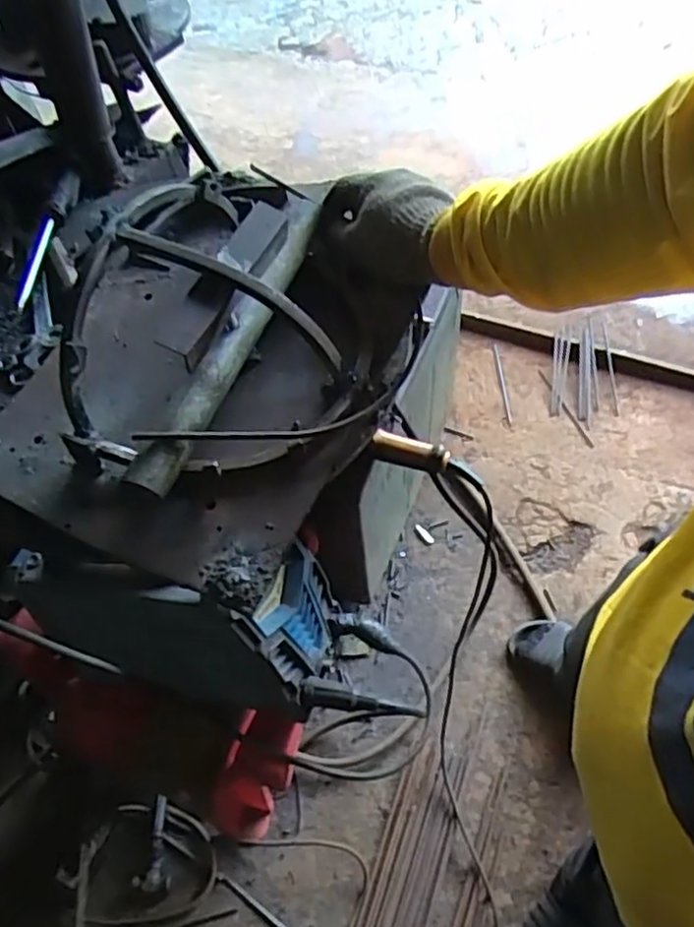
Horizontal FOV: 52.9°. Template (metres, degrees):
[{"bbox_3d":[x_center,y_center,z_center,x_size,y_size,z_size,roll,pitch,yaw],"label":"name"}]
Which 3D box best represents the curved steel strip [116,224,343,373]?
[{"bbox_3d":[-0.076,-0.124,0.486,0.179,0.040,0.019,30,62,-5],"label":"curved steel strip"}]

